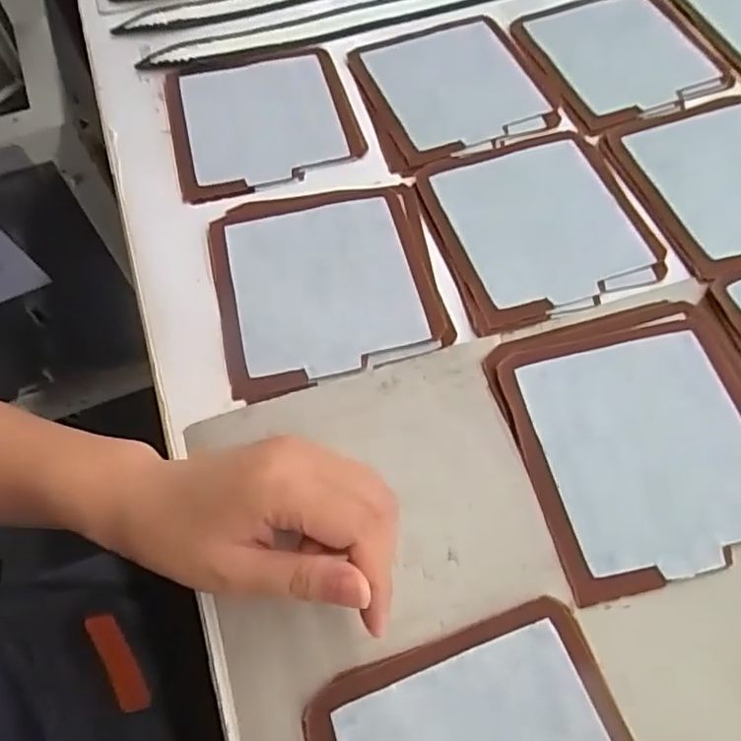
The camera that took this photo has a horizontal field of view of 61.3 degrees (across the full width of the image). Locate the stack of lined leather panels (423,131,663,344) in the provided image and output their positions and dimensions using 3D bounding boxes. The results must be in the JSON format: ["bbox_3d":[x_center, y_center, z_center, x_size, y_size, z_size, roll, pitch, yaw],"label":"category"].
[{"bbox_3d":[0.109,-0.096,0.399,0.126,0.008,0.135,-14,62,-3],"label":"stack of lined leather panels"}]

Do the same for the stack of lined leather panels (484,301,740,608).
[{"bbox_3d":[0.145,0.031,0.328,0.132,0.004,0.144,-15,62,-4],"label":"stack of lined leather panels"}]

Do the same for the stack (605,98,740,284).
[{"bbox_3d":[0.234,-0.127,0.408,0.116,0.006,0.128,-19,62,-6],"label":"stack"}]

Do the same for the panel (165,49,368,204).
[{"bbox_3d":[-0.079,-0.185,0.456,0.130,0.013,0.133,-15,62,-4],"label":"panel"}]

